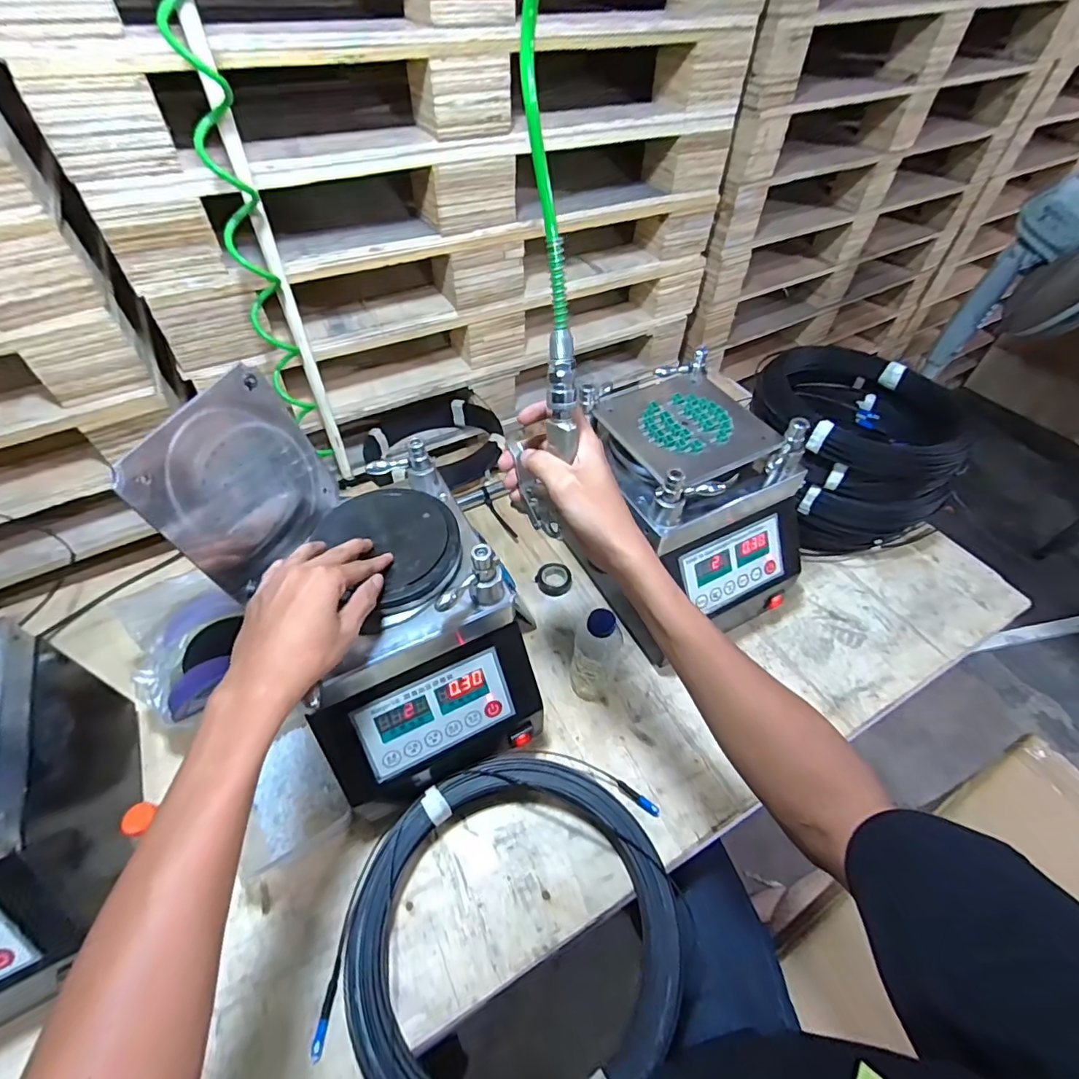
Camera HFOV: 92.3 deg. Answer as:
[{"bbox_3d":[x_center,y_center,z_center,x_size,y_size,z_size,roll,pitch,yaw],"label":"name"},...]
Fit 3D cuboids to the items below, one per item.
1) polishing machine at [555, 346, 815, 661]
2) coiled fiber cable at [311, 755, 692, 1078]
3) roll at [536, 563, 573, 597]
[{"bbox_3d":[0.191,-0.036,0.709,0.215,0.283,0.278,-22,55,-17],"label":"polishing machine"},{"bbox_3d":[-0.016,0.376,0.516,0.307,0.059,0.337,0,51,0],"label":"coiled fiber cable"},{"bbox_3d":[0.023,0.061,0.798,0.051,0.016,0.052,0,51,0],"label":"roll"}]

